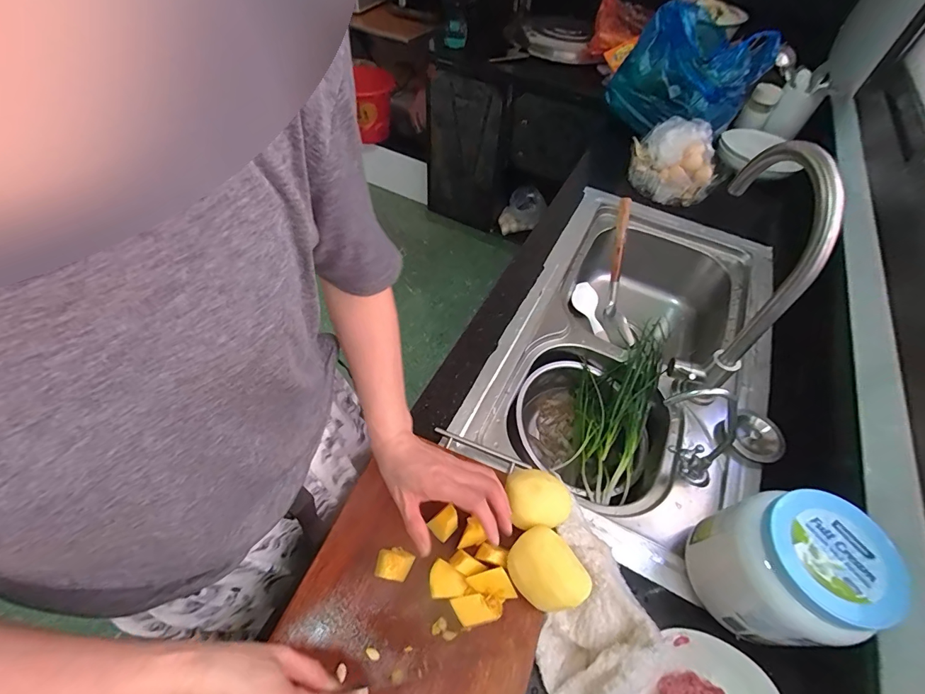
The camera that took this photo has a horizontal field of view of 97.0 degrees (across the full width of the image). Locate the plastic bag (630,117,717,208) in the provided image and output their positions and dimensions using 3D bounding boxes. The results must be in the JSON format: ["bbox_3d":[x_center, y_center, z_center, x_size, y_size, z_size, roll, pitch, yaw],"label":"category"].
[{"bbox_3d":[0.506,-0.440,0.977,0.198,0.145,0.127,28,57,16],"label":"plastic bag"}]

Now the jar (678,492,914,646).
[{"bbox_3d":[0.356,0.247,0.465,0.130,0.165,0.133,2,53,-2],"label":"jar"}]

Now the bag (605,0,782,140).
[{"bbox_3d":[0.559,-0.688,1.023,0.231,0.245,0.303,-36,63,-26],"label":"bag"}]

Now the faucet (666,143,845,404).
[{"bbox_3d":[0.414,-0.114,0.600,0.093,0.337,0.216,15,54,7],"label":"faucet"}]

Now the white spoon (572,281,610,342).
[{"bbox_3d":[0.309,-0.081,0.982,0.052,0.026,0.151,-18,80,-16],"label":"white spoon"}]

